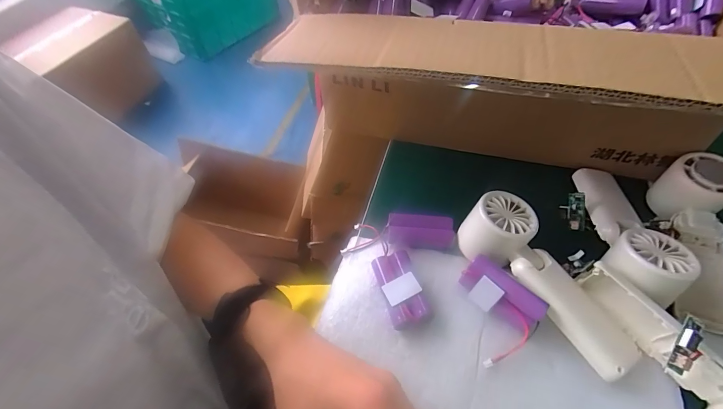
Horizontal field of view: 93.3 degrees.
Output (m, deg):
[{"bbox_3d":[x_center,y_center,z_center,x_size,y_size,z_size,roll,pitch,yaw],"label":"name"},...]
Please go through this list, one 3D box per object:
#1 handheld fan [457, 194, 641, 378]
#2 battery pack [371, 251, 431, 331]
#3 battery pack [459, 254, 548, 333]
[{"bbox_3d":[0.158,0.058,0.289,0.060,0.051,0.161,-31,56,-19],"label":"handheld fan"},{"bbox_3d":[0.034,0.075,0.306,0.033,0.022,0.065,-15,52,-8],"label":"battery pack"},{"bbox_3d":[0.116,0.076,0.287,0.066,0.040,0.019,35,25,26],"label":"battery pack"}]

